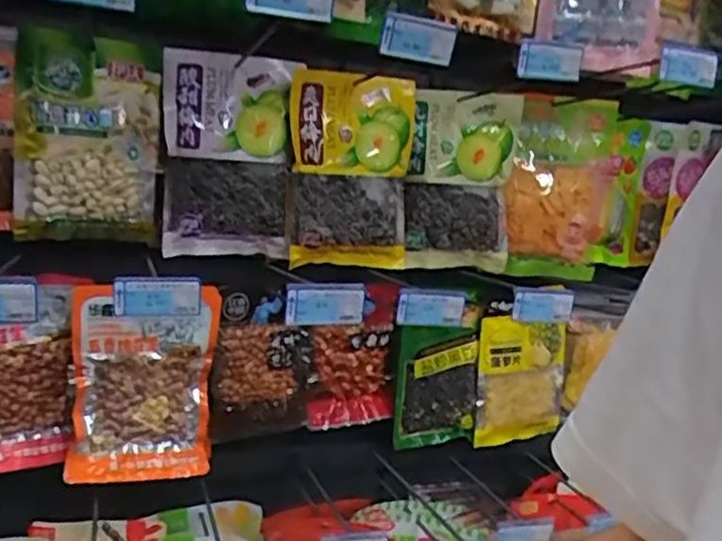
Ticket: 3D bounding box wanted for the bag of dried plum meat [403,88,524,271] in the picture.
[{"bbox_3d":[0.149,-0.135,1.048,0.163,0.256,0.027,2,9,-13],"label":"bag of dried plum meat"}]

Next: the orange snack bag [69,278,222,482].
[{"bbox_3d":[-0.274,0.144,0.890,0.172,0.238,0.032,2,7,-23],"label":"orange snack bag"}]

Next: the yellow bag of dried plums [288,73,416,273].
[{"bbox_3d":[-0.012,-0.135,0.971,0.179,0.263,0.024,-1,13,-21],"label":"yellow bag of dried plums"}]

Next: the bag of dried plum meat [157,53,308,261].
[{"bbox_3d":[-0.174,-0.149,0.921,0.166,0.258,0.026,0,12,-17],"label":"bag of dried plum meat"}]

